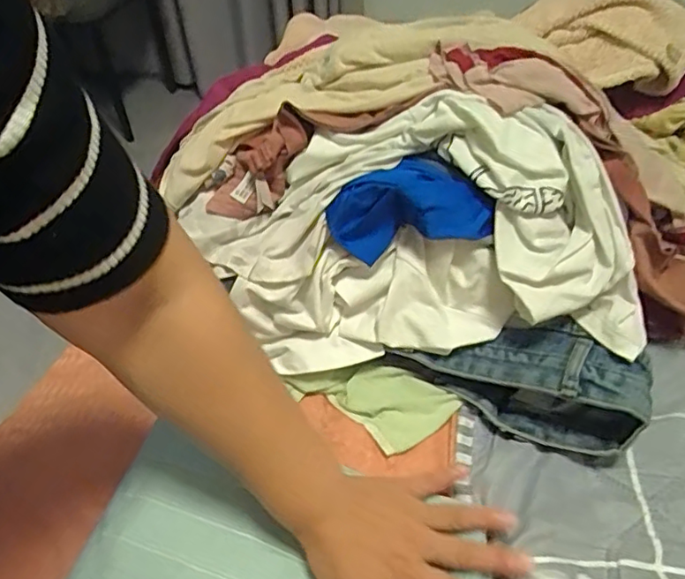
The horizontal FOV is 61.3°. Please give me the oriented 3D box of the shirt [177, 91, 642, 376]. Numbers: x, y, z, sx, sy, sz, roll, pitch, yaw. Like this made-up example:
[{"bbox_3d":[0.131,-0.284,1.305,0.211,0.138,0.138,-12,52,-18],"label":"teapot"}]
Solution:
[{"bbox_3d":[0.058,-0.038,0.542,0.392,0.229,0.168,3,45,7],"label":"shirt"}]

